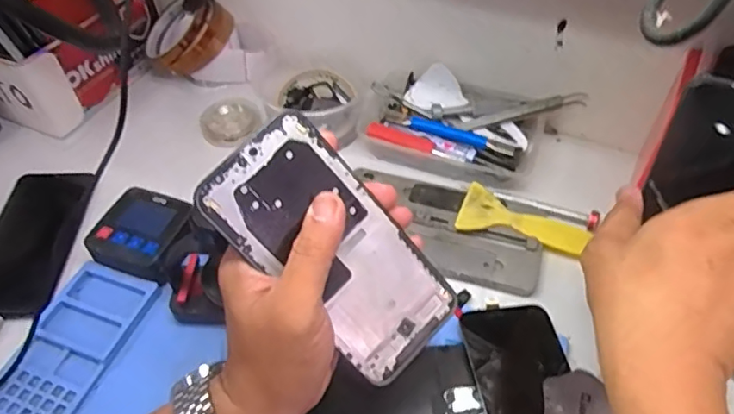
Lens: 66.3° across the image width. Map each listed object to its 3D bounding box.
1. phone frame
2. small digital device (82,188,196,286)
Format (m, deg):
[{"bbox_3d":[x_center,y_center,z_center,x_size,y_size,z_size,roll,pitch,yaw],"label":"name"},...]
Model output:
[{"bbox_3d":[-0.016,0.027,0.315,0.071,0.159,0.004,-45,20,-12],"label":"phone frame"},{"bbox_3d":[-0.182,0.023,0.470,0.080,0.032,0.074,15,52,14],"label":"small digital device"}]

